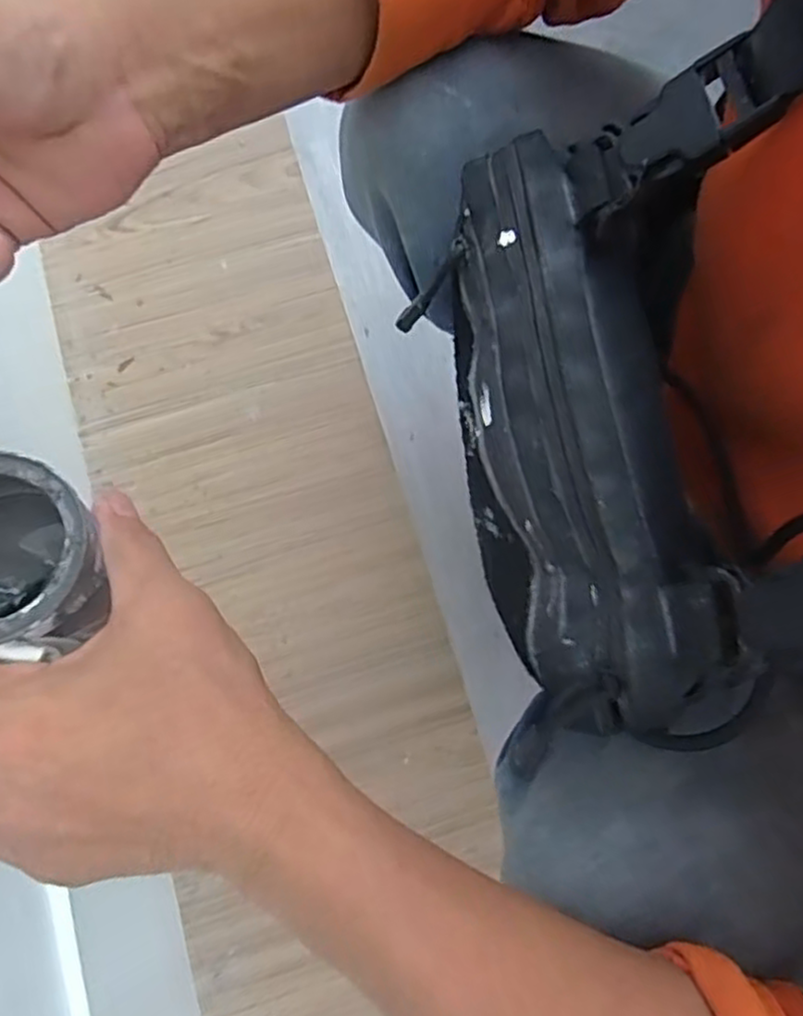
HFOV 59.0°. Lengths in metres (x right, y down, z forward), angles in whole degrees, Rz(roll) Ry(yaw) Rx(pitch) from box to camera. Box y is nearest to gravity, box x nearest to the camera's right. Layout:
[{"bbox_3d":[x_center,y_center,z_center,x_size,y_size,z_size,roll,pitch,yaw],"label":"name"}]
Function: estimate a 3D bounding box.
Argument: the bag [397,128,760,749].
[{"bbox_3d":[0.061,-0.025,0.274,0.068,0.081,0.226,-13,77,-2],"label":"bag"}]

